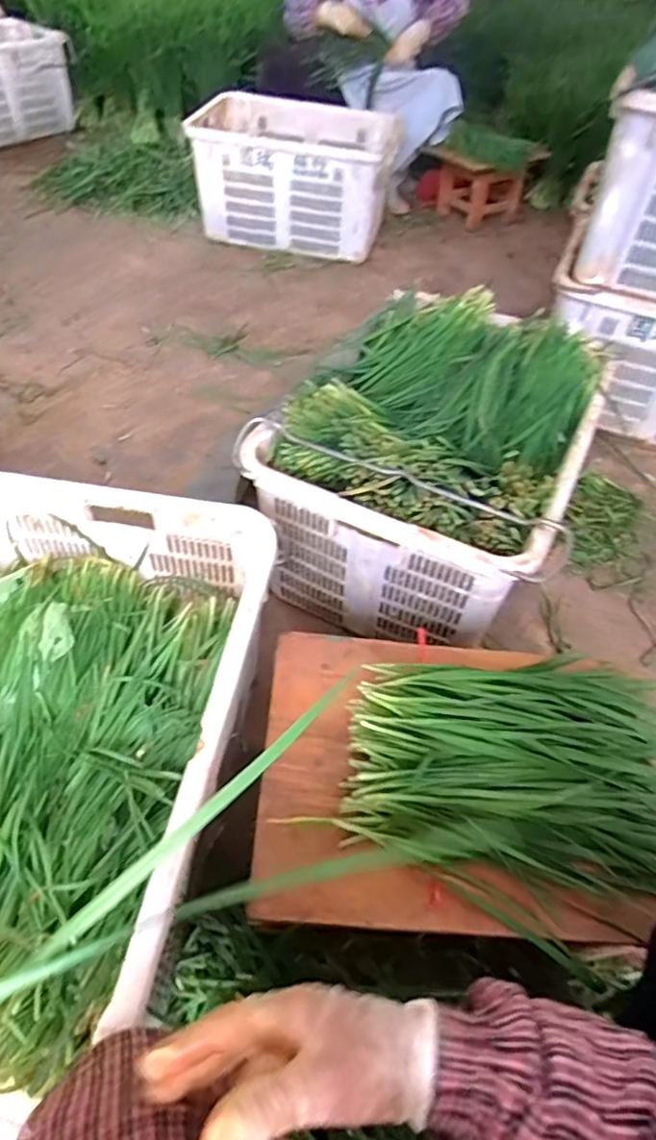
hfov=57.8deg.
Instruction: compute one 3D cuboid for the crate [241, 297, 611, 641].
[{"bbox_3d":[0.178,-0.186,1.060,0.450,0.334,0.550,23,53,14],"label":"crate"}]

